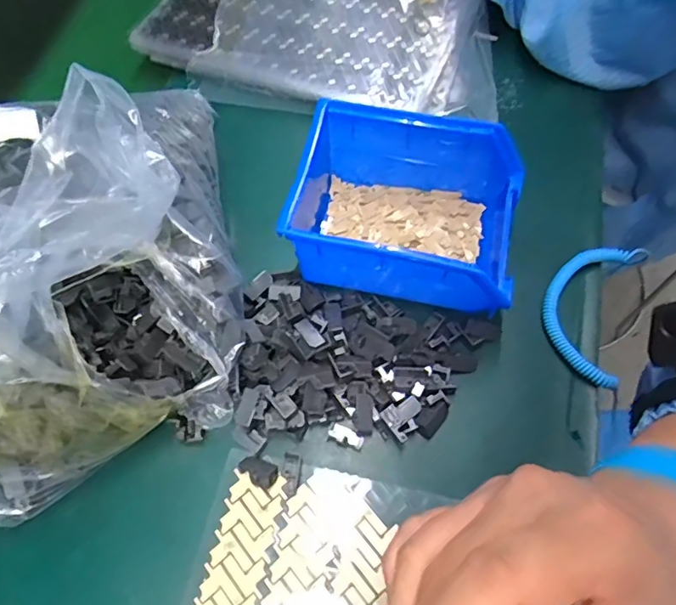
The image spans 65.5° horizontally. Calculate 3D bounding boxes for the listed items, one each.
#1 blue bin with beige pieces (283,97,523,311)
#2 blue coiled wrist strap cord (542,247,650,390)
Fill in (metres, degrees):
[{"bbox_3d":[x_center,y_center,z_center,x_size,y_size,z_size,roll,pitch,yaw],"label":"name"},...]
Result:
[{"bbox_3d":[0.043,-0.060,0.335,0.140,0.062,0.106,11,65,9],"label":"blue bin with beige pieces"},{"bbox_3d":[0.162,0.003,0.341,0.052,0.018,0.100,19,67,12],"label":"blue coiled wrist strap cord"}]

